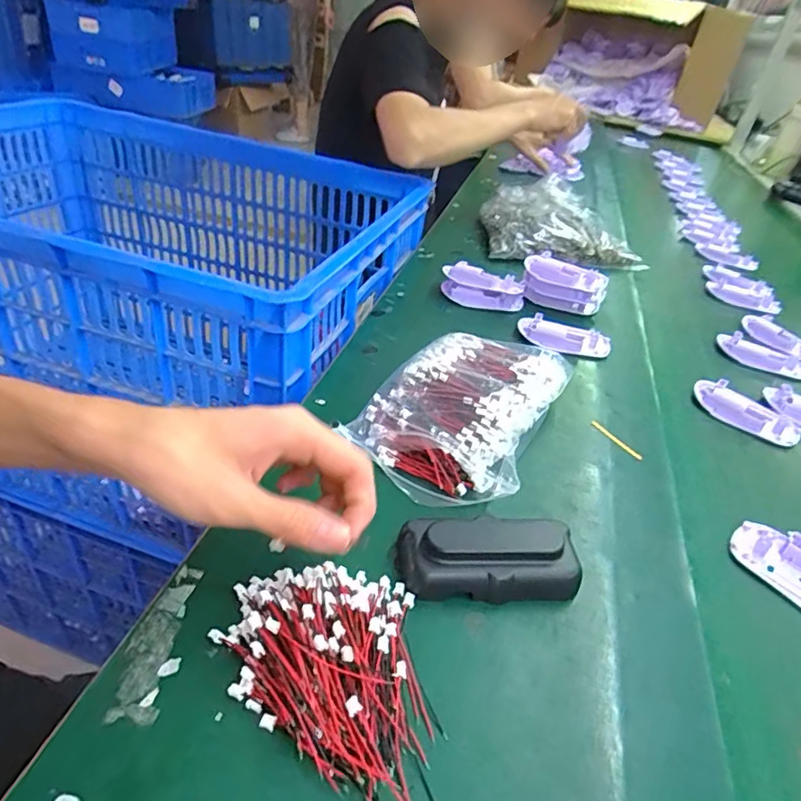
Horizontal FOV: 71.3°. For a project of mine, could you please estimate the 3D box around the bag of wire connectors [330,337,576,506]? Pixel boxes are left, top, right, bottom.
[{"bbox_3d":[0.056,0.004,0.458,0.133,0.043,0.190,24,39,22],"label":"bag of wire connectors"}]

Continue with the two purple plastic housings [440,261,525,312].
[{"bbox_3d":[0.097,-0.134,0.664,0.100,0.036,0.061,13,36,6],"label":"two purple plastic housings"}]

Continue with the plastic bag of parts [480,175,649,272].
[{"bbox_3d":[0.246,-0.271,0.846,0.228,0.086,0.169,7,36,-3],"label":"plastic bag of parts"}]

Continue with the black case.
[{"bbox_3d":[0.053,0.094,0.337,0.105,0.028,0.045,1,36,-8],"label":"black case"}]

